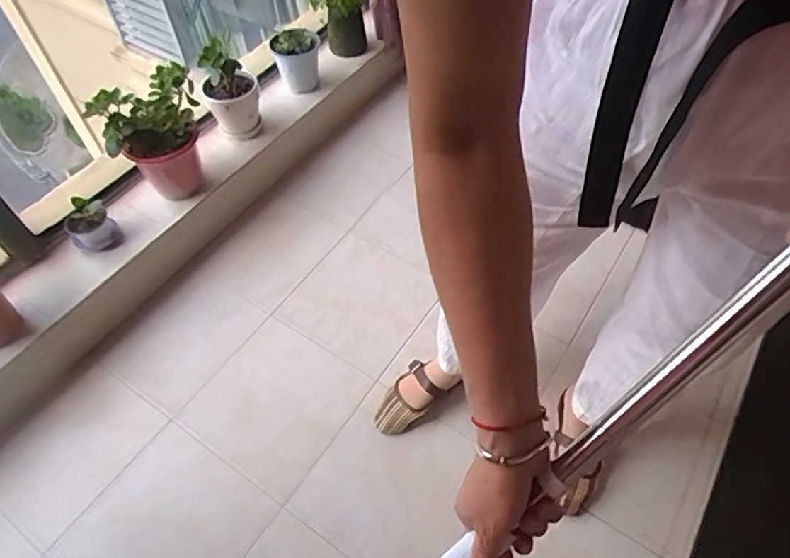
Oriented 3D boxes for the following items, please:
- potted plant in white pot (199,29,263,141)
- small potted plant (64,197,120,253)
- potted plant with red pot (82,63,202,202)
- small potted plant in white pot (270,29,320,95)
[{"bbox_3d":[-0.403,-0.467,1.354,0.127,0.228,0.138,-12,53,-7],"label":"potted plant in white pot"},{"bbox_3d":[-0.650,-0.117,1.176,0.091,0.098,0.075,-37,60,-23],"label":"small potted plant"},{"bbox_3d":[-0.523,-0.322,1.225,0.175,0.257,0.168,-8,53,-4],"label":"potted plant with red pot"},{"bbox_3d":[-0.267,-0.607,1.509,0.130,0.133,0.126,-8,53,-4],"label":"small potted plant in white pot"}]

